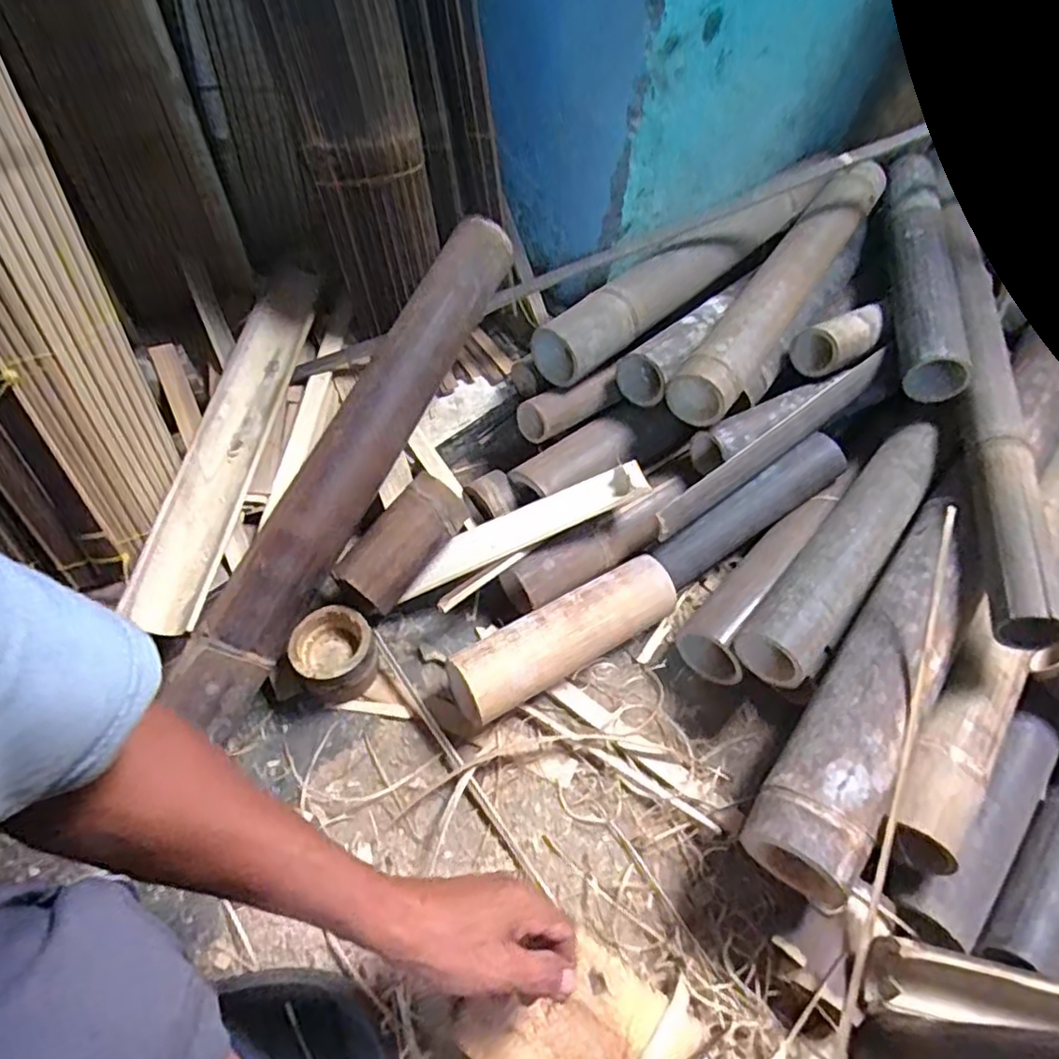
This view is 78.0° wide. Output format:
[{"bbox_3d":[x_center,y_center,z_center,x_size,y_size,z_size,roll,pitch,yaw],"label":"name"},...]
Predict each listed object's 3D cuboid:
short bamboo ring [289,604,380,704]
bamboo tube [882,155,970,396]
[{"bbox_3d":[-0.187,0.121,0.633,0.073,0.074,0.075,2,56,-3],"label":"short bamboo ring"},{"bbox_3d":[0.469,-0.315,0.797,0.069,0.070,0.408,12,56,4],"label":"bamboo tube"}]

